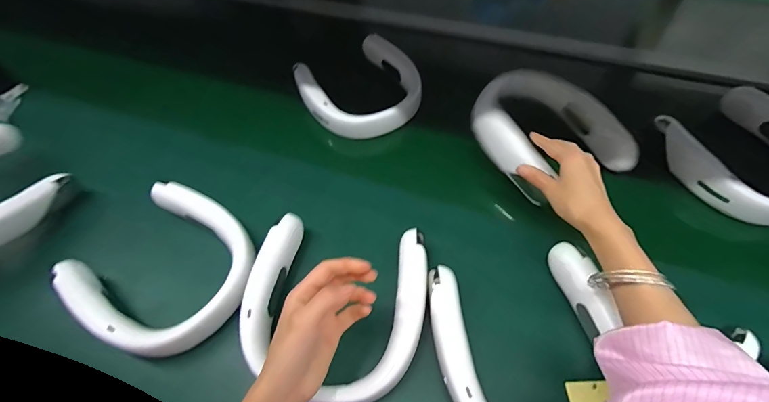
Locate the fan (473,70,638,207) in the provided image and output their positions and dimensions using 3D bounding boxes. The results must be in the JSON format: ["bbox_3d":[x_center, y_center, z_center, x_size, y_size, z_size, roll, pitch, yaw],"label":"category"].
[{"bbox_3d":[0.228,-0.102,0.535,0.175,0.072,0.183,-24,58,-13],"label":"fan"}]

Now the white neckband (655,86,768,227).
[{"bbox_3d":[0.497,-0.062,0.521,0.188,0.045,0.196,-20,57,-11],"label":"white neckband"}]

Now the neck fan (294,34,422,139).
[{"bbox_3d":[-0.047,-0.202,0.649,0.191,0.056,0.199,-1,56,2],"label":"neck fan"}]

